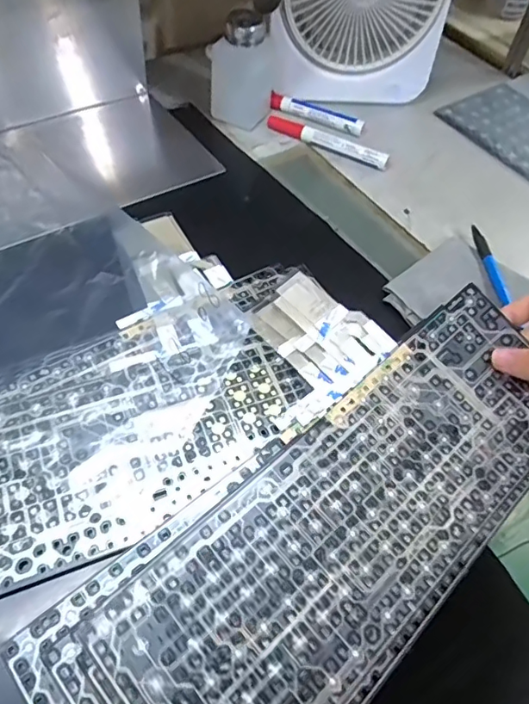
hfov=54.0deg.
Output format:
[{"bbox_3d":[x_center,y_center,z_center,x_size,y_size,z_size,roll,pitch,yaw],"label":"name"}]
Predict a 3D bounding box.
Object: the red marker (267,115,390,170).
[{"bbox_3d":[0.066,-0.227,0.560,0.139,0.019,0.017,24,55,13],"label":"red marker"}]

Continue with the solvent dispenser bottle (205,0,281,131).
[{"bbox_3d":[-0.021,-0.308,0.546,0.050,0.118,0.063,22,55,12],"label":"solvent dispenser bottle"}]

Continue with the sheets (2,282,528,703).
[{"bbox_3d":[0.050,0.103,0.315,0.365,0.026,0.142,-35,68,-25],"label":"sheets"}]

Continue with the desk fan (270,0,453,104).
[{"bbox_3d":[0.102,-0.371,0.553,0.184,0.189,0.072,1,53,-3],"label":"desk fan"}]

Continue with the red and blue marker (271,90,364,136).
[{"bbox_3d":[0.058,-0.269,0.586,0.111,0.018,0.013,22,55,12],"label":"red and blue marker"}]

